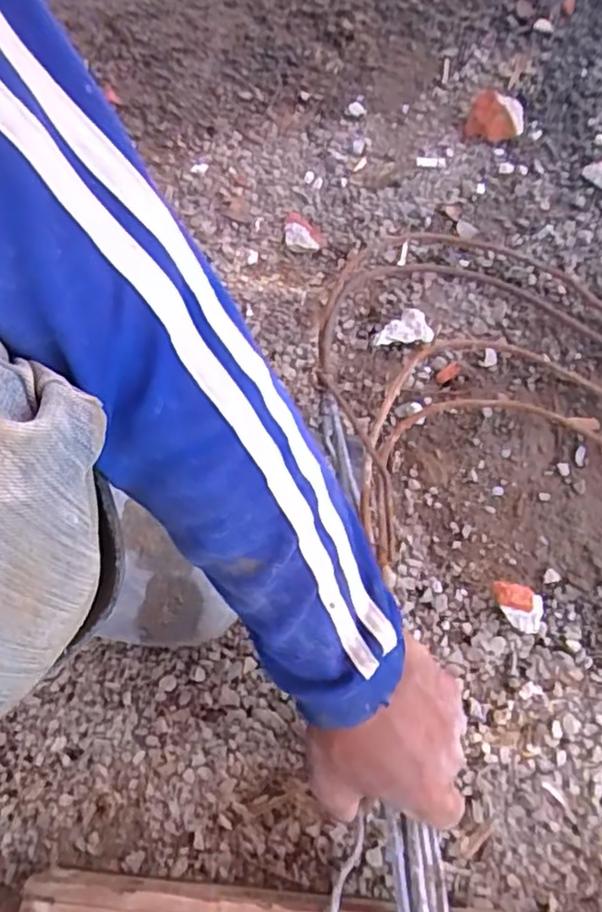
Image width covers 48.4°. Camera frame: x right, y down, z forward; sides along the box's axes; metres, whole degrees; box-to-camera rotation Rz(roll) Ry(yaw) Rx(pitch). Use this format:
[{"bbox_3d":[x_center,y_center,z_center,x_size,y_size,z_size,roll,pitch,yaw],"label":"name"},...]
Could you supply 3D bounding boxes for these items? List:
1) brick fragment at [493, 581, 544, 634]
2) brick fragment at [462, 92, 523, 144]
[{"bbox_3d":[0.160,0.112,0.500,0.039,0.020,0.029,21,68,12],"label":"brick fragment"},{"bbox_3d":[0.209,-0.363,0.717,0.056,0.031,0.051,22,68,12],"label":"brick fragment"}]

